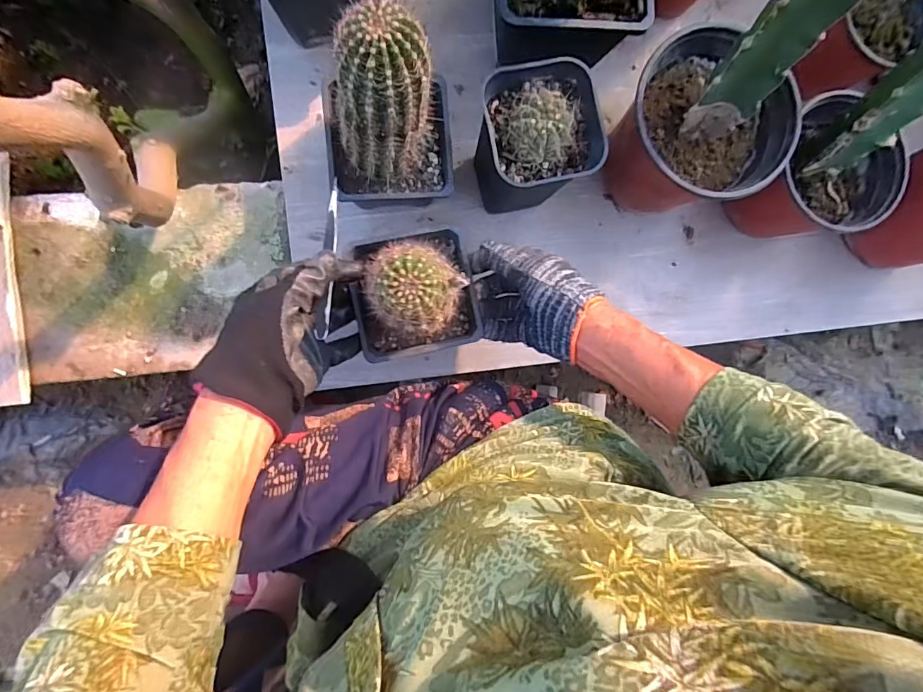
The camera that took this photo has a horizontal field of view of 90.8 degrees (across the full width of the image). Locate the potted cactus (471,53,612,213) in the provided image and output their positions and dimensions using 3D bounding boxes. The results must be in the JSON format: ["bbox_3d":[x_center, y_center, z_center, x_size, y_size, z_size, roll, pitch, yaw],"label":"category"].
[{"bbox_3d":[0.064,-0.189,0.439,0.084,0.140,0.091,-11,93,-7],"label":"potted cactus"}]

